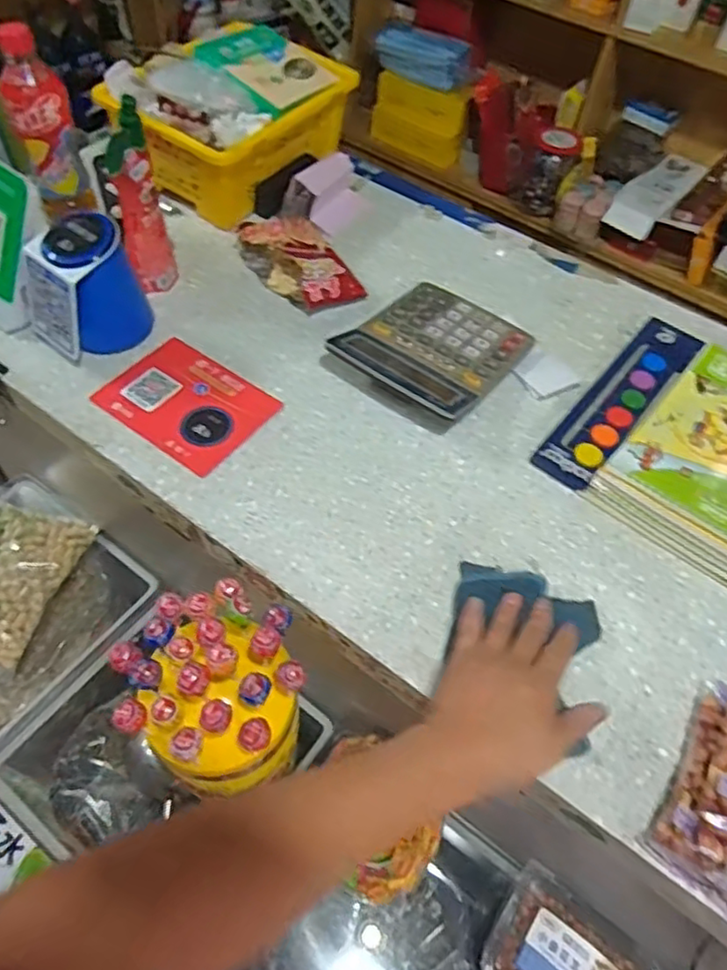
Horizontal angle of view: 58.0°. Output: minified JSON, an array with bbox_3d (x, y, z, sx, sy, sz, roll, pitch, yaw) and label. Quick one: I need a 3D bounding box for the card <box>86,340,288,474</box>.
[{"bbox_3d":[-0.177,-0.084,0.663,0.159,0.008,0.121,32,59,17],"label":"card"}]

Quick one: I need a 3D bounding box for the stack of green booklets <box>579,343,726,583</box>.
[{"bbox_3d":[0.355,-0.031,0.638,0.167,0.040,0.250,37,60,20],"label":"stack of green booklets"}]

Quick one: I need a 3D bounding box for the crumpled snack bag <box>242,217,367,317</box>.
[{"bbox_3d":[-0.075,-0.264,0.771,0.106,0.059,0.145,-25,60,-20],"label":"crumpled snack bag"}]

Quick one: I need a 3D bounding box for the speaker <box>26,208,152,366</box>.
[{"bbox_3d":[-0.277,-0.200,0.660,0.107,0.123,0.079,-38,65,-26],"label":"speaker"}]

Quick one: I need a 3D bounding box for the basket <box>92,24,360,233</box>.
[{"bbox_3d":[-0.170,-0.476,0.852,0.196,0.127,0.293,31,58,17],"label":"basket"}]

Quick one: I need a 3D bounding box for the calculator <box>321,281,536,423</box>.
[{"bbox_3d":[0.076,-0.150,0.704,0.154,0.046,0.190,32,59,17],"label":"calculator"}]

